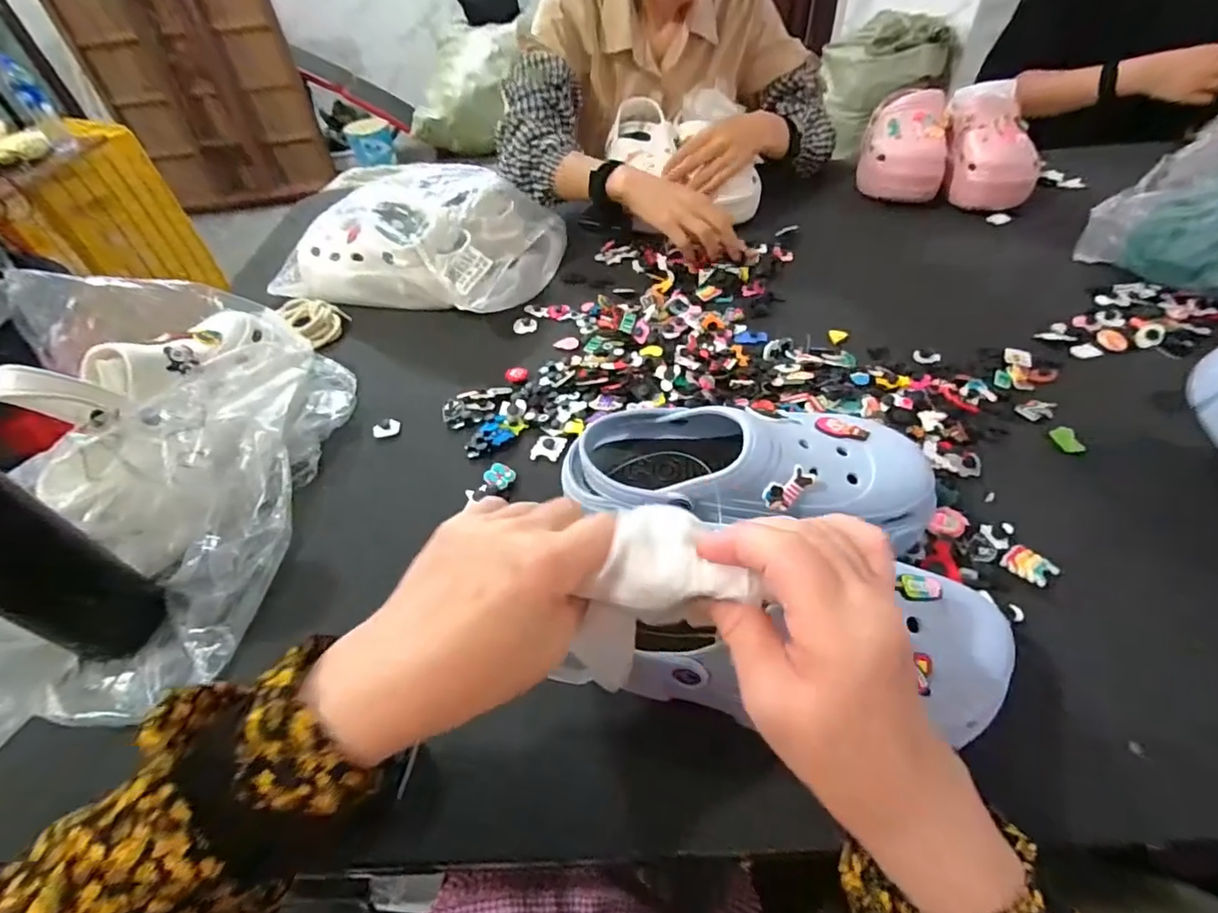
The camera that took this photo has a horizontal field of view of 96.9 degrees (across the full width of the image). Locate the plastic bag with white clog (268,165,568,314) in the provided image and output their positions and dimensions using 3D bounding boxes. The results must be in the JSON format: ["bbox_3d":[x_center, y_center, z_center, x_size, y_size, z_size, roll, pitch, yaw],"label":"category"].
[{"bbox_3d":[-0.243,-0.292,0.714,0.314,0.100,0.240,11,50,16],"label":"plastic bag with white clog"}]

